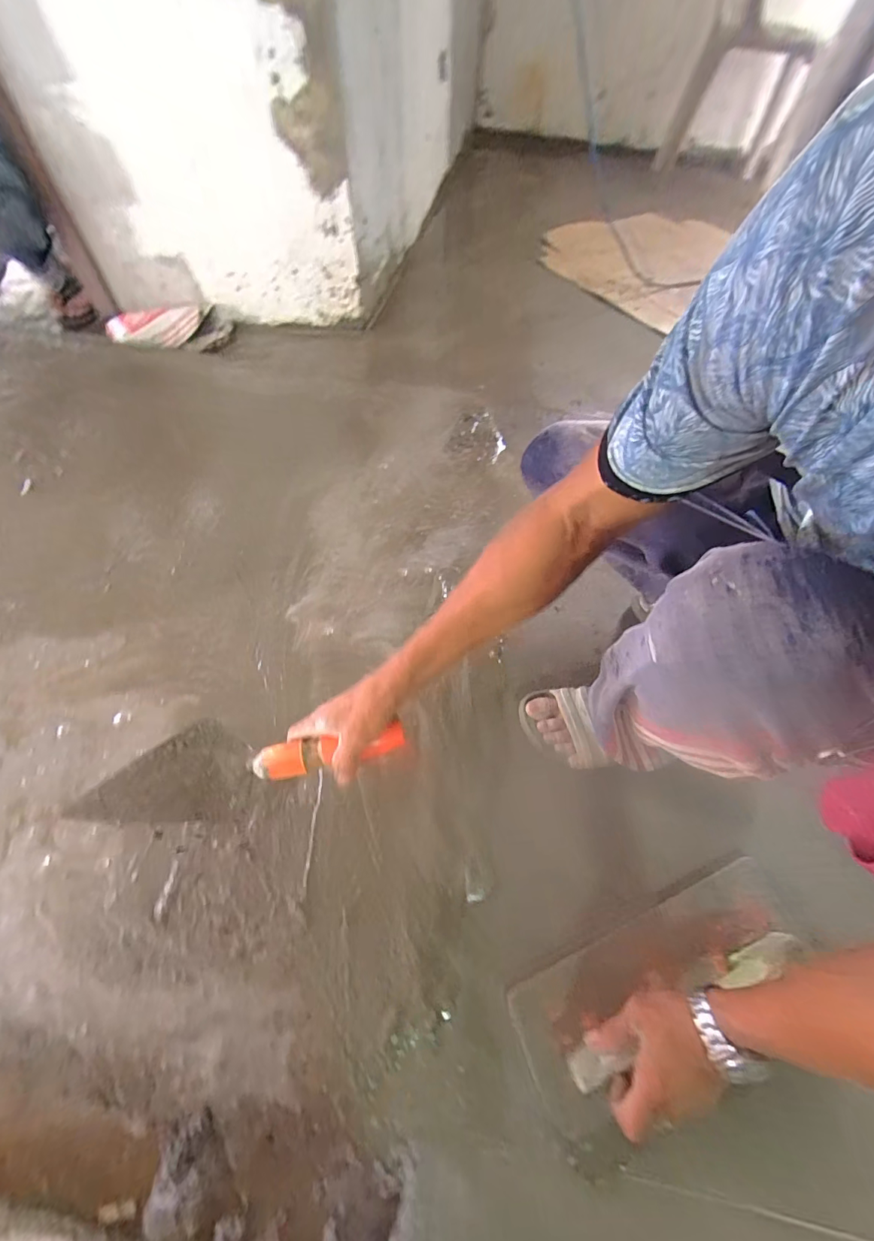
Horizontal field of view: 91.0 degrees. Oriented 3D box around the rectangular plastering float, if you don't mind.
[{"bbox_3d":[0.250,0.377,0.448,0.339,0.053,0.126,-19,61,-16],"label":"rectangular plastering float"}]

